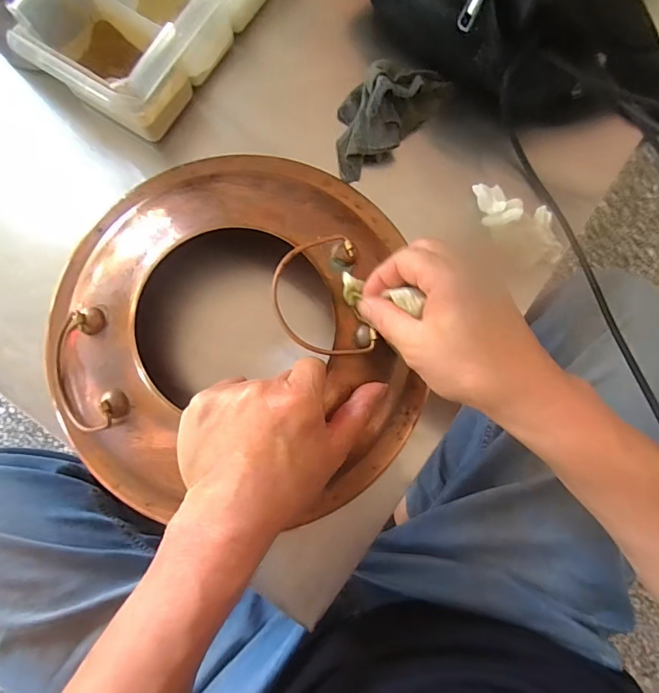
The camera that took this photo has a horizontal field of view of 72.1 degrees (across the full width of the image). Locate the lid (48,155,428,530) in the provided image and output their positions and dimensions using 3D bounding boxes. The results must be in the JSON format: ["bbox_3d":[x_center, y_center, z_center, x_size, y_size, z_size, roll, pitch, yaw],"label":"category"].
[{"bbox_3d":[-0.070,-0.020,0.332,0.279,0.051,0.275,0,82,-1],"label":"lid"}]

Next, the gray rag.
[{"bbox_3d":[0.044,-0.193,0.360,0.058,0.046,0.113,45,83,5],"label":"gray rag"}]

